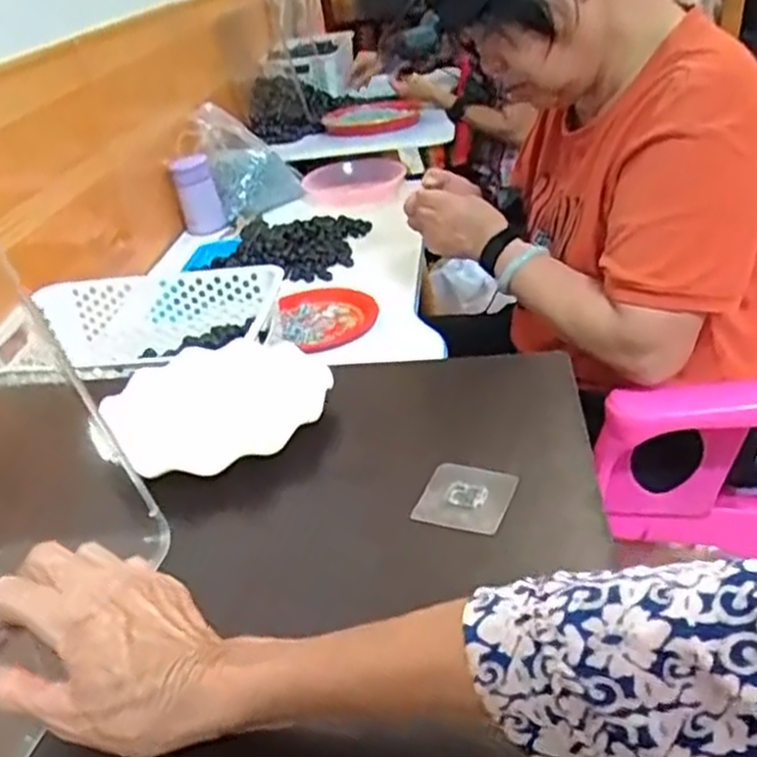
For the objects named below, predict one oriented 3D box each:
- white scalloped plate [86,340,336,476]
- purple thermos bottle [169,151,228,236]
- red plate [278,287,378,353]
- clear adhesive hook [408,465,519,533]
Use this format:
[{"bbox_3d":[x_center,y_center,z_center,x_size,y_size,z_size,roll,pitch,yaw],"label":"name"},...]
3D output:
[{"bbox_3d":[-0.131,0.015,0.638,0.177,0.016,0.193,-5,31,3],"label":"white scalloped plate"},{"bbox_3d":[-0.319,-0.326,1.371,0.068,0.123,0.064,-19,33,-19],"label":"purple thermos bottle"},{"bbox_3d":[-0.074,-0.083,1.038,0.141,0.024,0.133,-30,37,-33],"label":"red plate"},{"bbox_3d":[0.059,0.081,0.531,0.059,0.012,0.057,8,34,24],"label":"clear adhesive hook"}]

